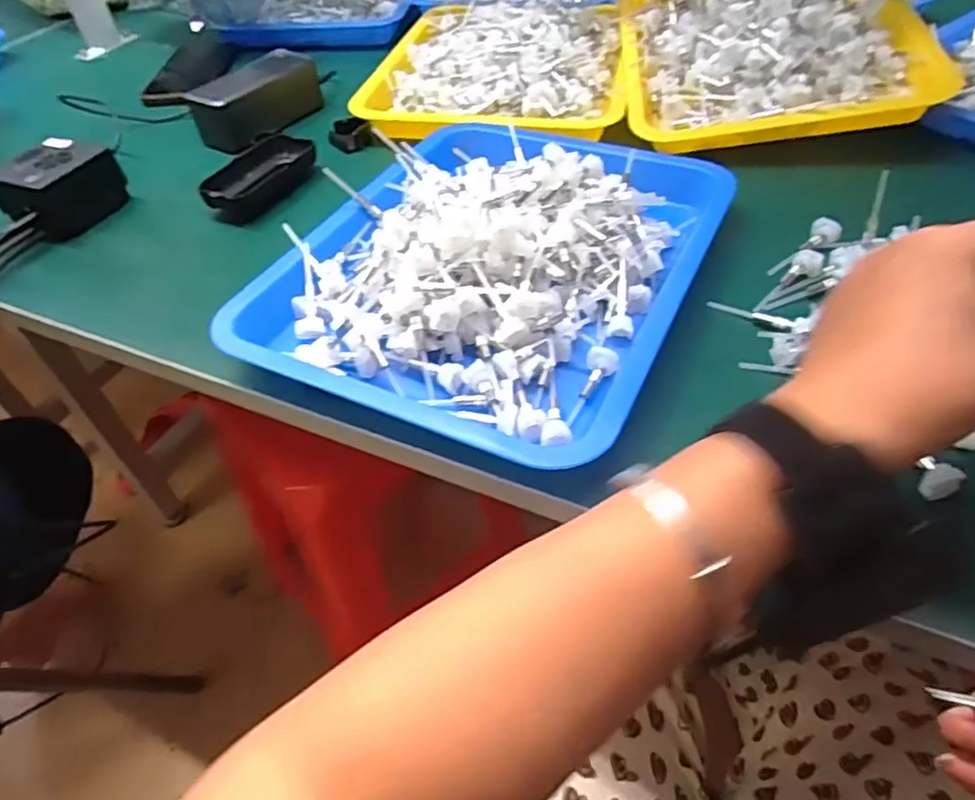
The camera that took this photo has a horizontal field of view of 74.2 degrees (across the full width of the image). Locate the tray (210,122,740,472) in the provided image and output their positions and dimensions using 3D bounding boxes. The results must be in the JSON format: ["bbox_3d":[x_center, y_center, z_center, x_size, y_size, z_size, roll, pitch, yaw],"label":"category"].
[{"bbox_3d":[0.005,-0.105,0.443,0.261,0.061,0.293,18,51,19],"label":"tray"}]

